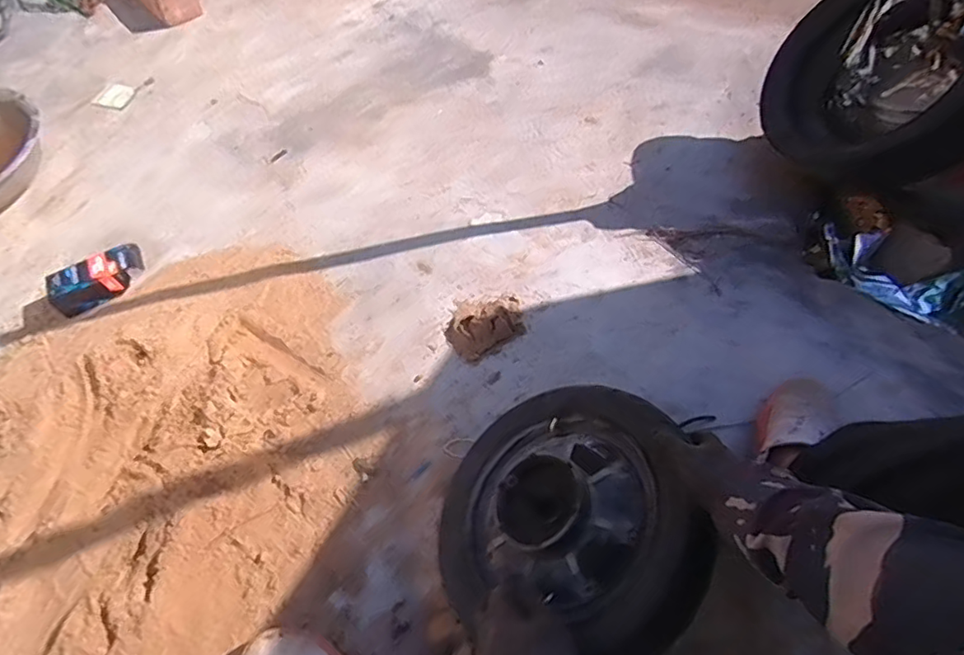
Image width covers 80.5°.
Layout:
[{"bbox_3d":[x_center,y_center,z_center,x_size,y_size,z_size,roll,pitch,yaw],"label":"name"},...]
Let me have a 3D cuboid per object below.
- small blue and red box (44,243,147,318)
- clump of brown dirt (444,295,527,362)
[{"bbox_3d":[-0.725,-0.092,1.077,0.169,0.053,0.076,-31,64,-12],"label":"small blue and red box"},{"bbox_3d":[0.004,-0.016,1.005,0.146,0.046,0.111,-29,63,-12],"label":"clump of brown dirt"}]

